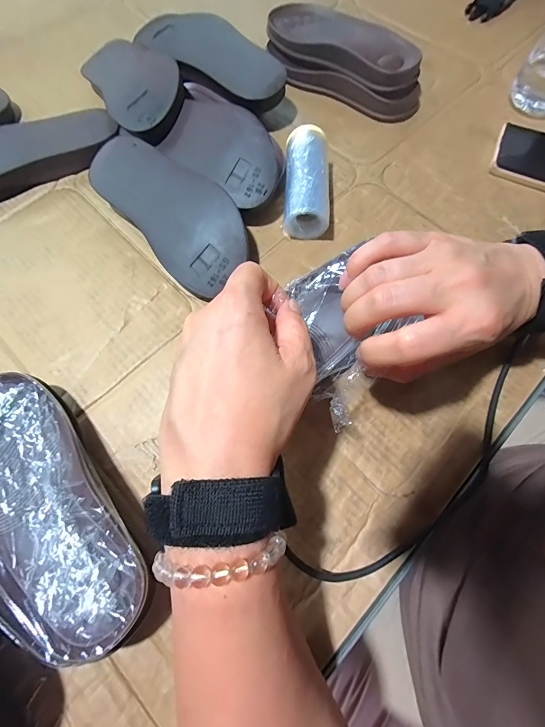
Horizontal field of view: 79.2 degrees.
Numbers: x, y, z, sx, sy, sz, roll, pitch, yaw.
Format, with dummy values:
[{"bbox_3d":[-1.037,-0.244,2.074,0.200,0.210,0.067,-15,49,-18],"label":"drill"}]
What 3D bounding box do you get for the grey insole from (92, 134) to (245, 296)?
[{"bbox_3d":[-0.093,-0.145,0.313,0.081,0.024,0.191,-44,80,4],"label":"grey insole"}]

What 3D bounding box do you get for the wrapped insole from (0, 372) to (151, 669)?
[{"bbox_3d":[-0.154,0.094,0.221,0.079,0.040,0.187,-38,74,-13],"label":"wrapped insole"}]

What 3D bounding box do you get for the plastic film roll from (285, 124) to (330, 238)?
[{"bbox_3d":[0.033,-0.177,0.325,0.041,0.043,0.104,1,69,1],"label":"plastic film roll"}]

